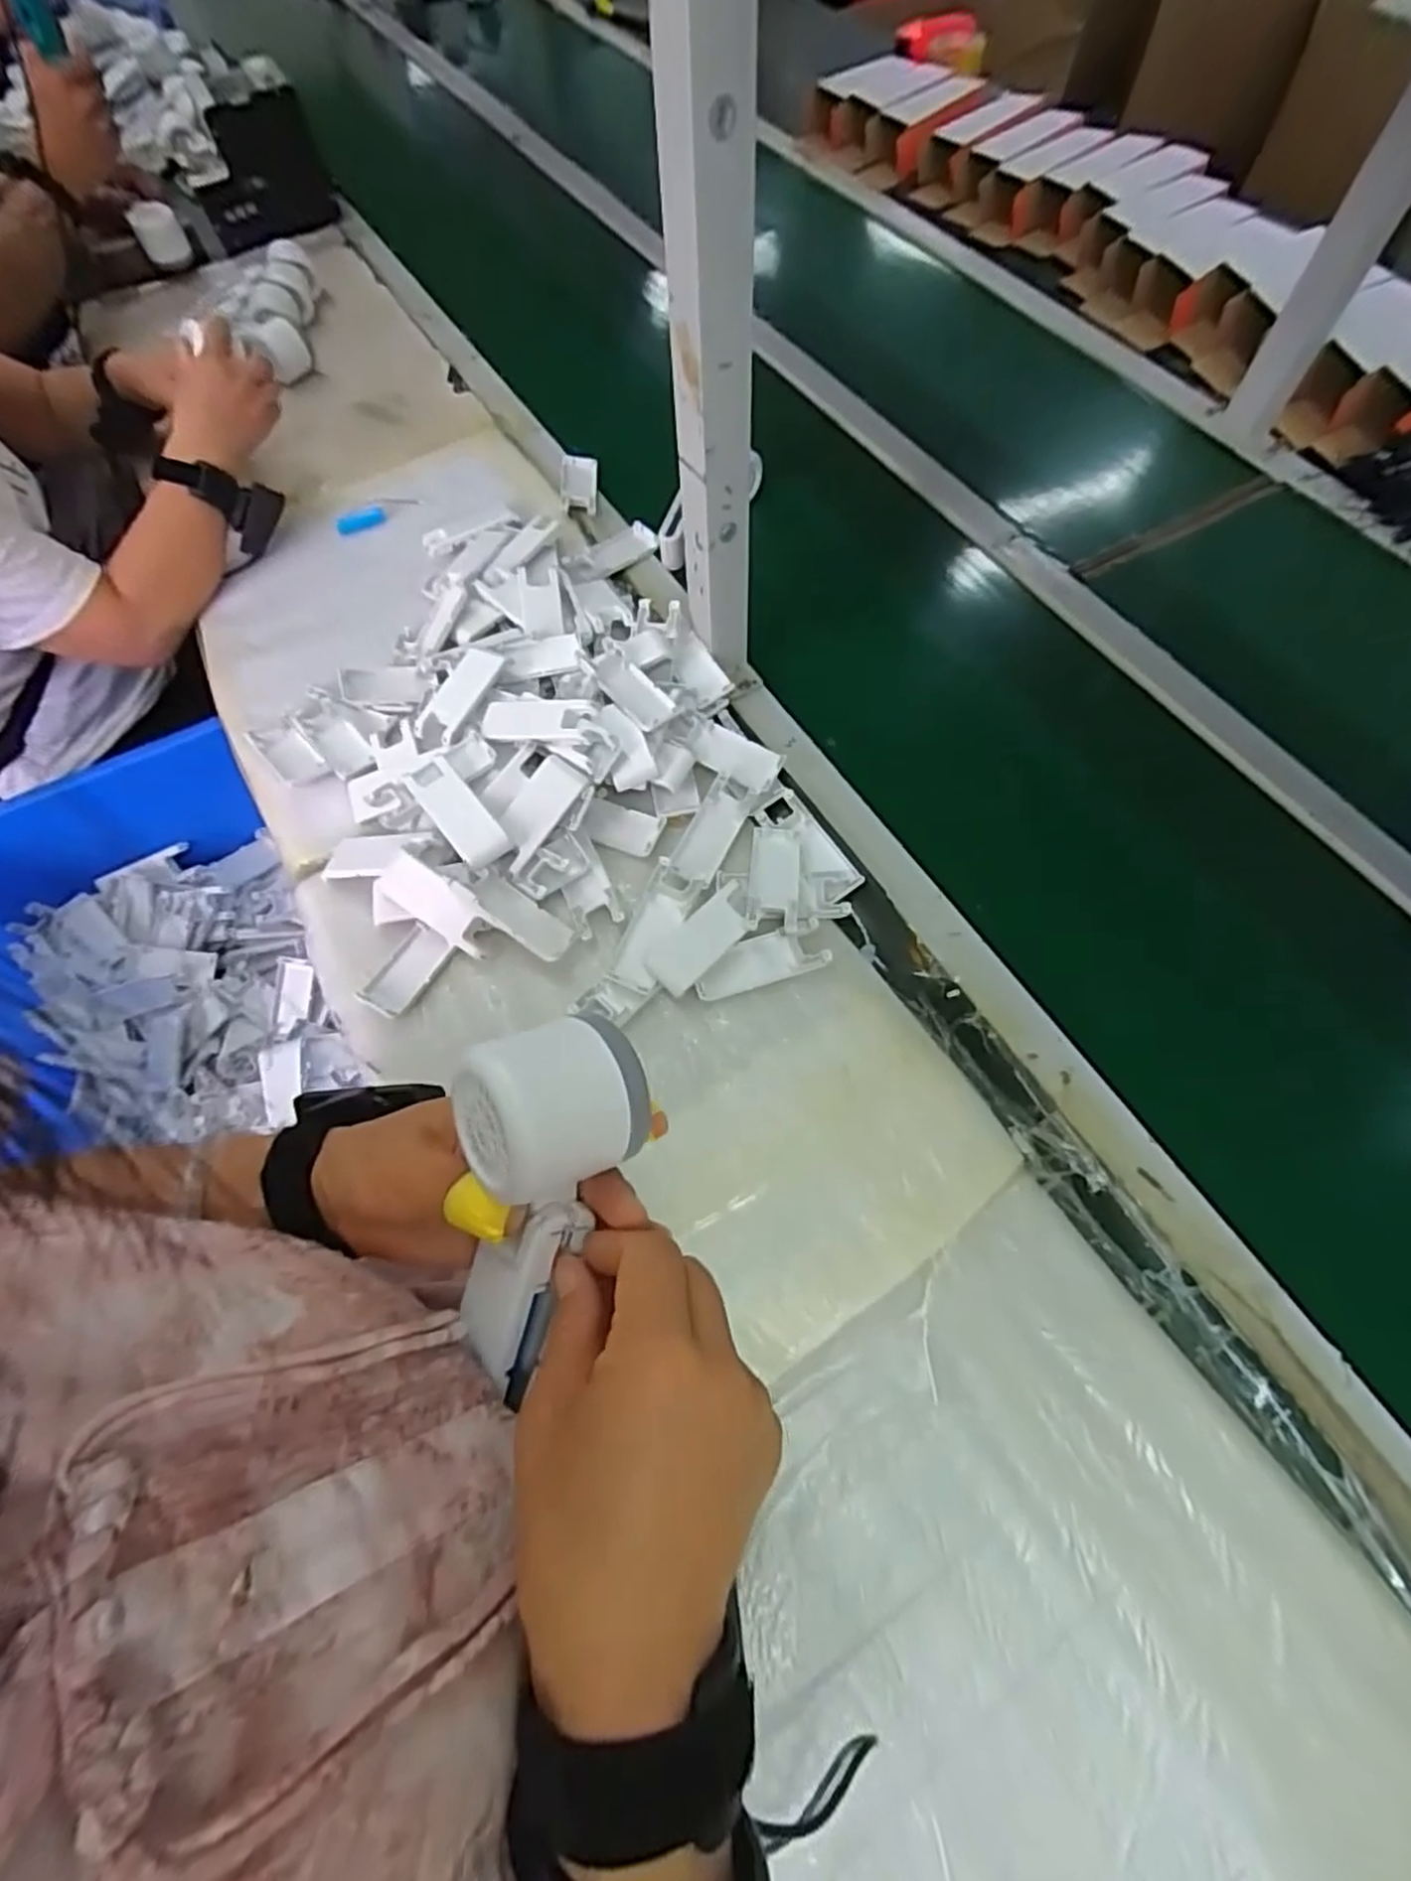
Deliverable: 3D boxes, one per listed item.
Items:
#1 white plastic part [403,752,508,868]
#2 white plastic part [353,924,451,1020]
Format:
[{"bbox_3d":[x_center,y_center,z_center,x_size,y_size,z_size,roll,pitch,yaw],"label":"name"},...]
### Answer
[{"bbox_3d":[-0.197,-0.102,0.578,0.036,0.013,0.105,-40,76,-4],"label":"white plastic part"},{"bbox_3d":[-0.228,0.023,0.562,0.039,0.010,0.070,27,69,15],"label":"white plastic part"}]

